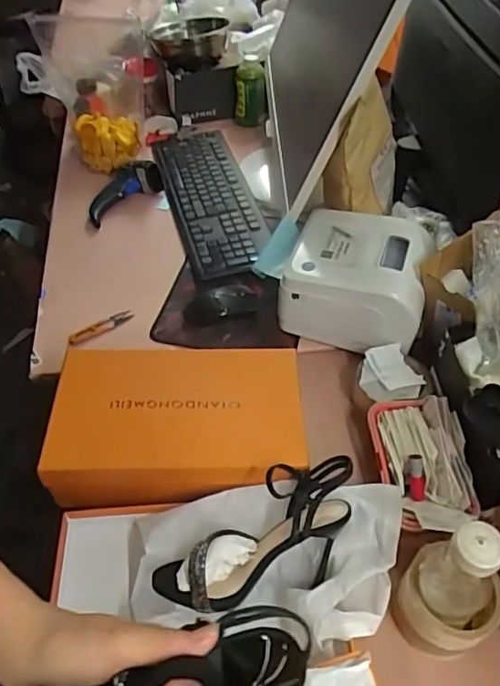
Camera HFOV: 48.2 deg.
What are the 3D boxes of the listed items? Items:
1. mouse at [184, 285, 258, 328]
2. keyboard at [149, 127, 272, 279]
[{"bbox_3d":[-0.044,-0.061,0.856,0.114,0.031,0.058,-14,50,-12],"label":"mouse"},{"bbox_3d":[-0.073,-0.271,1.016,0.145,0.026,0.396,-12,50,-11],"label":"keyboard"}]

